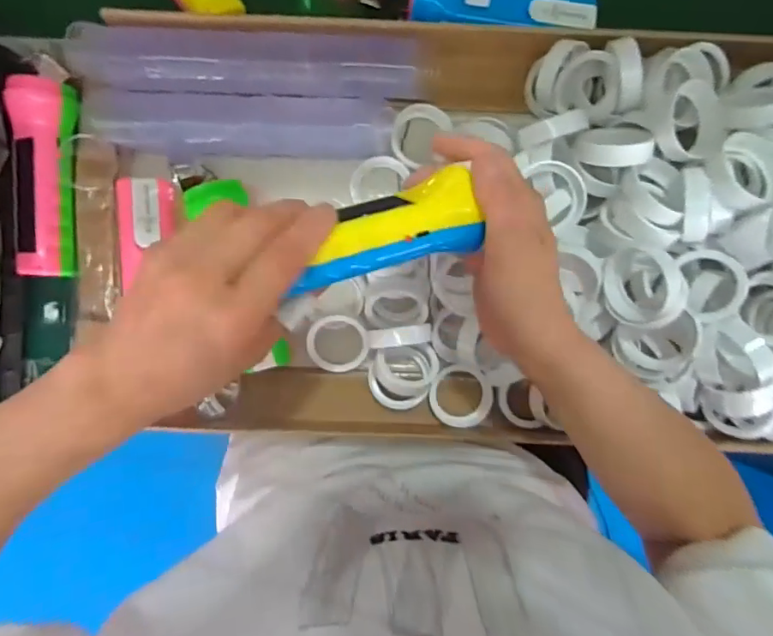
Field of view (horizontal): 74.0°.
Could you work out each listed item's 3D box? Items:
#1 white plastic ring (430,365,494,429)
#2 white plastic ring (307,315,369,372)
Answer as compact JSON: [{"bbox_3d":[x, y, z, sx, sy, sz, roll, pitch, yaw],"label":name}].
[{"bbox_3d":[0.065,0.069,0.450,0.054,0.012,0.052,0,91,1],"label":"white plastic ring"},{"bbox_3d":[-0.041,0.022,0.437,0.051,0.005,0.049,1,103,2],"label":"white plastic ring"}]

